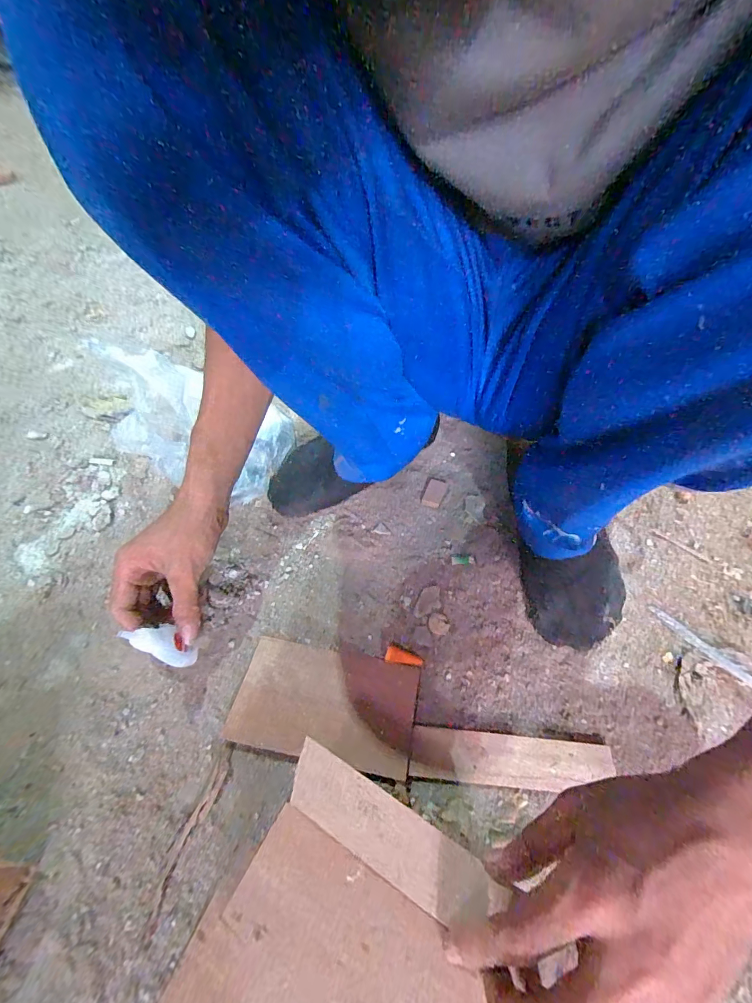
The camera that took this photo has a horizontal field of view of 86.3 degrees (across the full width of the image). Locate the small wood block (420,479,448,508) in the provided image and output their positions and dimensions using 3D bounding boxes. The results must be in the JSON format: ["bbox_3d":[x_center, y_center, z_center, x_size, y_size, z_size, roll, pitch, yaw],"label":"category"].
[{"bbox_3d":[0.070,-0.009,0.487,0.022,0.008,0.040,20,56,13],"label":"small wood block"}]

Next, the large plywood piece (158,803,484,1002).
[{"bbox_3d":[-0.018,0.242,0.200,0.149,0.006,0.089,25,57,16],"label":"large plywood piece"}]

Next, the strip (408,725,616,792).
[{"bbox_3d":[0.108,0.209,0.324,0.159,0.008,0.036,5,54,2],"label":"strip"}]

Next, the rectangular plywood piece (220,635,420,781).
[{"bbox_3d":[-0.045,0.174,0.351,0.153,0.004,0.088,8,49,8],"label":"rectangular plywood piece"}]

